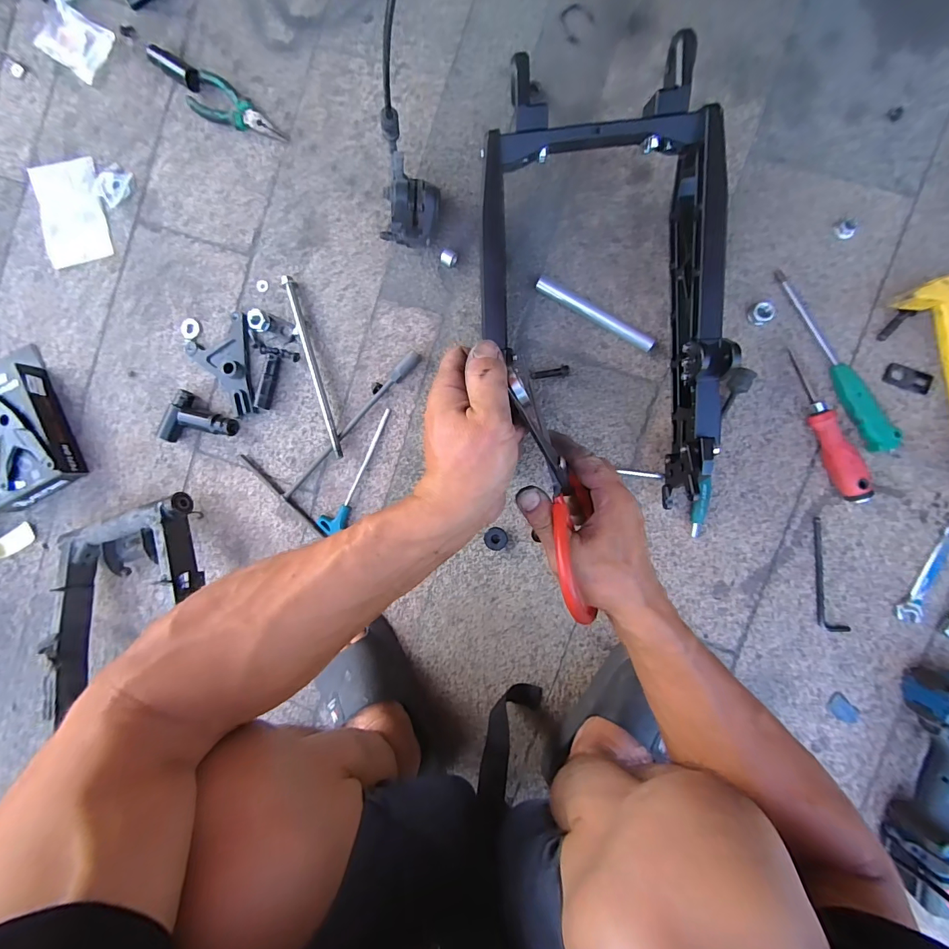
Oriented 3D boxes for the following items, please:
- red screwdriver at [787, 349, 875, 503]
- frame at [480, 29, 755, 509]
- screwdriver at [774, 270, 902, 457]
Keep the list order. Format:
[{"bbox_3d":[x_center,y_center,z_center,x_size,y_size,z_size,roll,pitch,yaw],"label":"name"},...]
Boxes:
[{"bbox_3d":[0.425,-0.055,0.495,0.030,0.039,0.192,-24,89,7],"label":"red screwdriver"},{"bbox_3d":[0.141,-0.200,0.481,0.252,0.112,0.452,-1,92,6],"label":"frame"},{"bbox_3d":[0.435,-0.135,0.494,0.031,0.023,0.252,-27,89,6],"label":"screwdriver"}]

